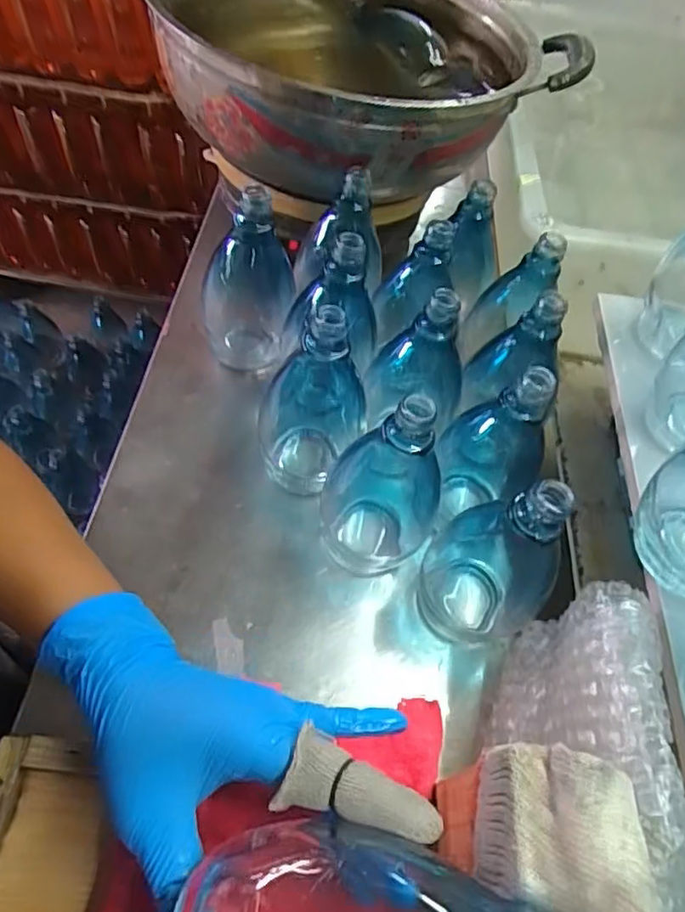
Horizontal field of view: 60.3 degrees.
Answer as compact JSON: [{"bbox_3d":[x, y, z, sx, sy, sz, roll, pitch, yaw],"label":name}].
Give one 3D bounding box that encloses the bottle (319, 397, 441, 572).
[{"bbox_3d":[0.021,0.011,0.368,0.061,0.143,0.072,-2,55,-5],"label":"bottle"}]

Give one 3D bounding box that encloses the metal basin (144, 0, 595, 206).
[{"bbox_3d":[-0.003,-0.386,0.543,0.347,0.107,0.377,2,55,-2],"label":"metal basin"}]

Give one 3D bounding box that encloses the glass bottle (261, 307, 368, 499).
[{"bbox_3d":[-0.025,-0.044,0.400,0.062,0.144,0.074,-1,55,-4],"label":"glass bottle"}]

